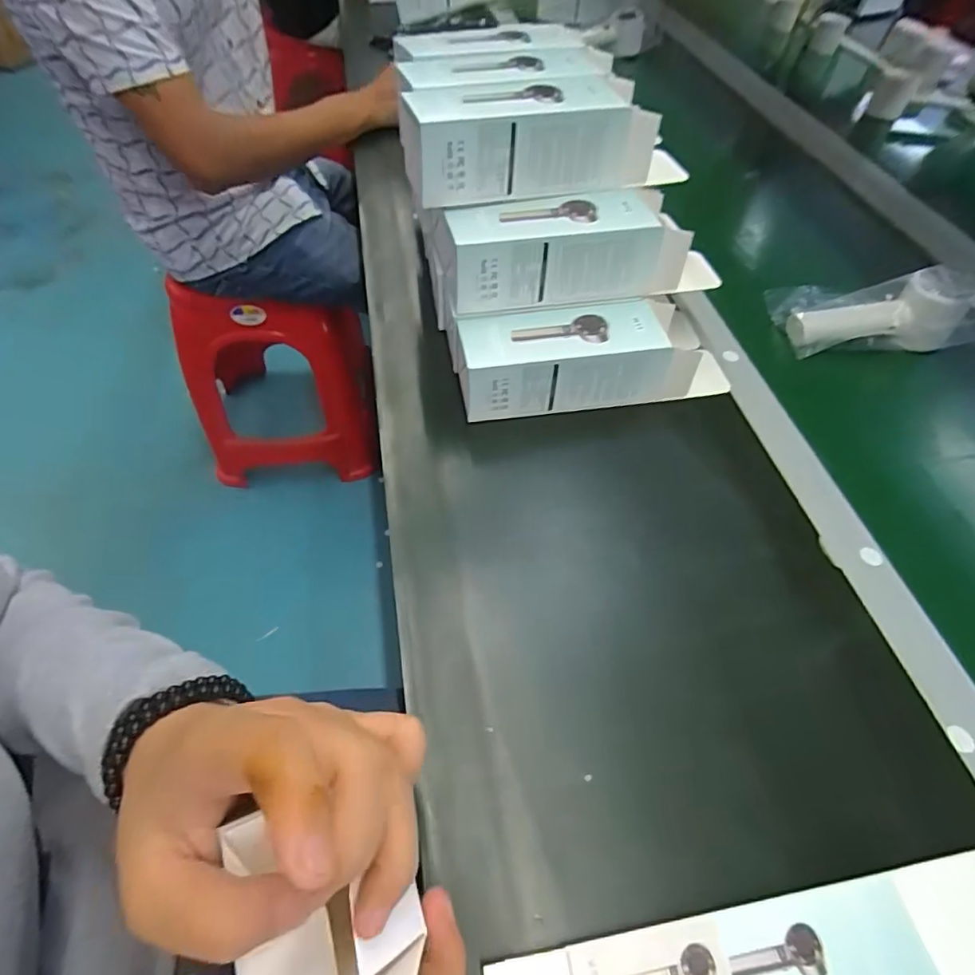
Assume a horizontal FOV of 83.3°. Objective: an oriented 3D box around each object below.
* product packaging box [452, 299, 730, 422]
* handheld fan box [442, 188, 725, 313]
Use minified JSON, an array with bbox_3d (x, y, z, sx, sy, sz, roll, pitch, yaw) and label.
[{"bbox_3d":[0.092,-0.109,0.464,0.243,0.072,0.074,-6,55,-9],"label":"product packaging box"},{"bbox_3d":[0.075,-0.196,0.446,0.228,0.060,0.071,-10,56,-12],"label":"handheld fan box"}]

